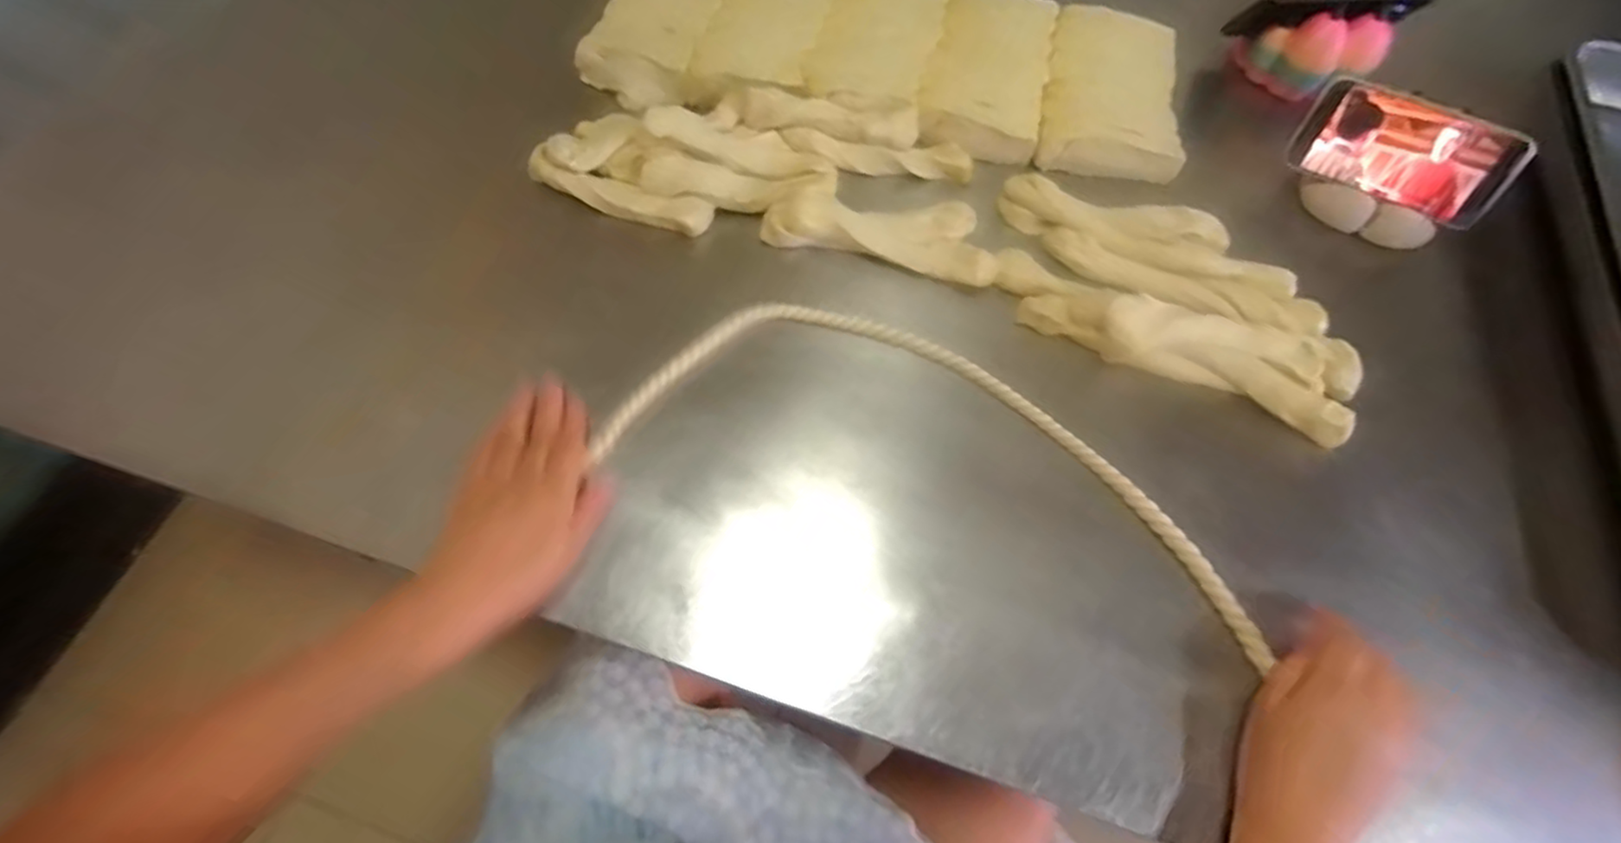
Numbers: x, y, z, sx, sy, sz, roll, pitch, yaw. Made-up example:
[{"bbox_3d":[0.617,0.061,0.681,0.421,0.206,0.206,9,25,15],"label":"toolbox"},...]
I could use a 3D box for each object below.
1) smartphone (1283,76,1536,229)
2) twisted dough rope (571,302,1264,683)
[{"bbox_3d":[0.477,-0.217,0.555,0.152,0.073,0.011,27,26,11],"label":"smartphone"},{"bbox_3d":[0.094,0.031,0.481,0.445,0.022,0.186,23,67,9],"label":"twisted dough rope"}]

